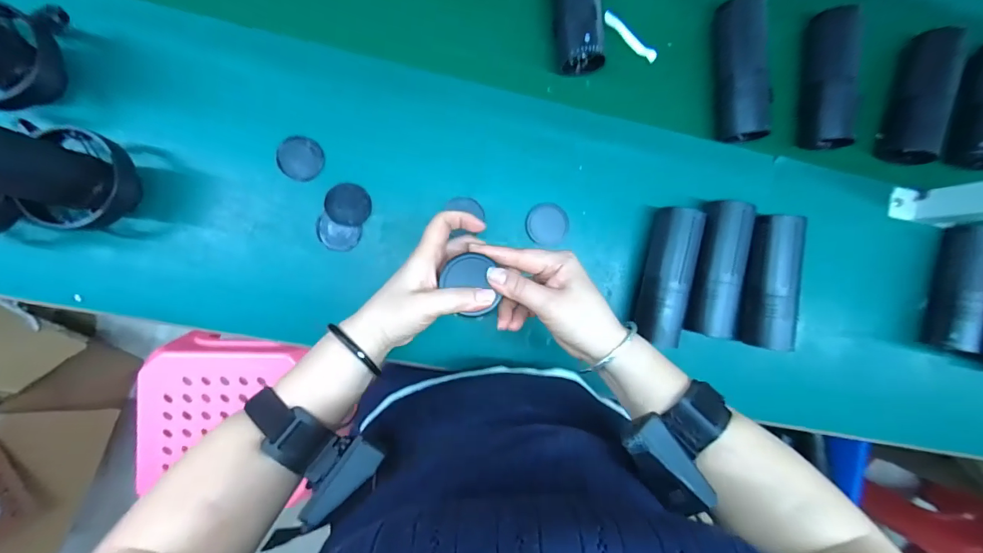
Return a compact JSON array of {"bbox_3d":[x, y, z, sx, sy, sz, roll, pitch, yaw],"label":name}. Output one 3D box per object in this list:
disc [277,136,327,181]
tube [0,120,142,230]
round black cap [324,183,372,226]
[{"bbox_3d":[-0.218,-0.135,0.478,0.049,0.004,0.048,0,92,-6],"label":"disc"},{"bbox_3d":[-0.412,-0.096,0.381,0.094,0.169,0.095,11,90,-7],"label":"tube"},{"bbox_3d":[-0.166,-0.084,0.484,0.051,0.004,0.047,0,92,-6],"label":"round black cap"}]

